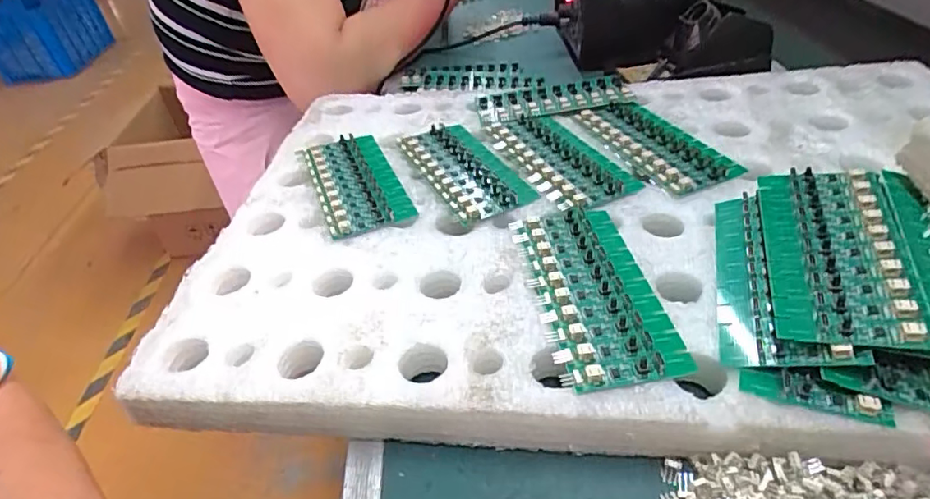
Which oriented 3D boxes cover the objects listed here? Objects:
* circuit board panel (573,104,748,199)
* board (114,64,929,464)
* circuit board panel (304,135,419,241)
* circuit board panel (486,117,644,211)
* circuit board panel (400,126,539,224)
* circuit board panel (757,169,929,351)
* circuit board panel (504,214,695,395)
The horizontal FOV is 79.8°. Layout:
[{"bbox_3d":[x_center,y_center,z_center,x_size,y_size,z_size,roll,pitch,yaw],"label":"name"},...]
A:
[{"bbox_3d":[0.146,-0.086,0.435,0.065,0.007,0.135,-19,41,-12],"label":"circuit board panel"},{"bbox_3d":[0.093,-0.030,0.401,0.535,0.035,0.367,0,40,10],"label":"board"},{"bbox_3d":[-0.086,-0.058,0.434,0.061,0.006,0.135,-18,41,-12],"label":"circuit board panel"},{"bbox_3d":[0.072,-0.072,0.433,0.066,0.011,0.134,-20,41,-13],"label":"circuit board panel"},{"bbox_3d":[-0.003,-0.069,0.436,0.061,0.004,0.139,-22,41,-15],"label":"circuit board panel"},{"bbox_3d":[0.195,-0.002,0.298,0.060,0.007,0.135,-3,38,25],"label":"circuit board panel"},{"bbox_3d":[0.072,0.021,0.322,0.066,0.010,0.136,-10,40,-1],"label":"circuit board panel"}]

